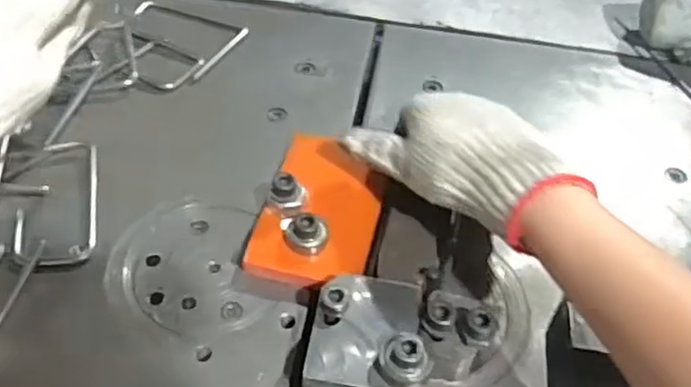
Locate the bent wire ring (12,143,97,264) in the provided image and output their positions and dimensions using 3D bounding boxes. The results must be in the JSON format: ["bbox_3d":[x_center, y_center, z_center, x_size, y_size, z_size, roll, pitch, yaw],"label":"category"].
[{"bbox_3d":[-0.194,0.004,0.445,0.050,0.009,0.103,-7,47,-11],"label":"bent wire ring"}]

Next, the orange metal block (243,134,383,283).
[{"bbox_3d":[-0.015,0.007,0.452,0.076,0.016,0.116,11,47,6],"label":"orange metal block"}]

